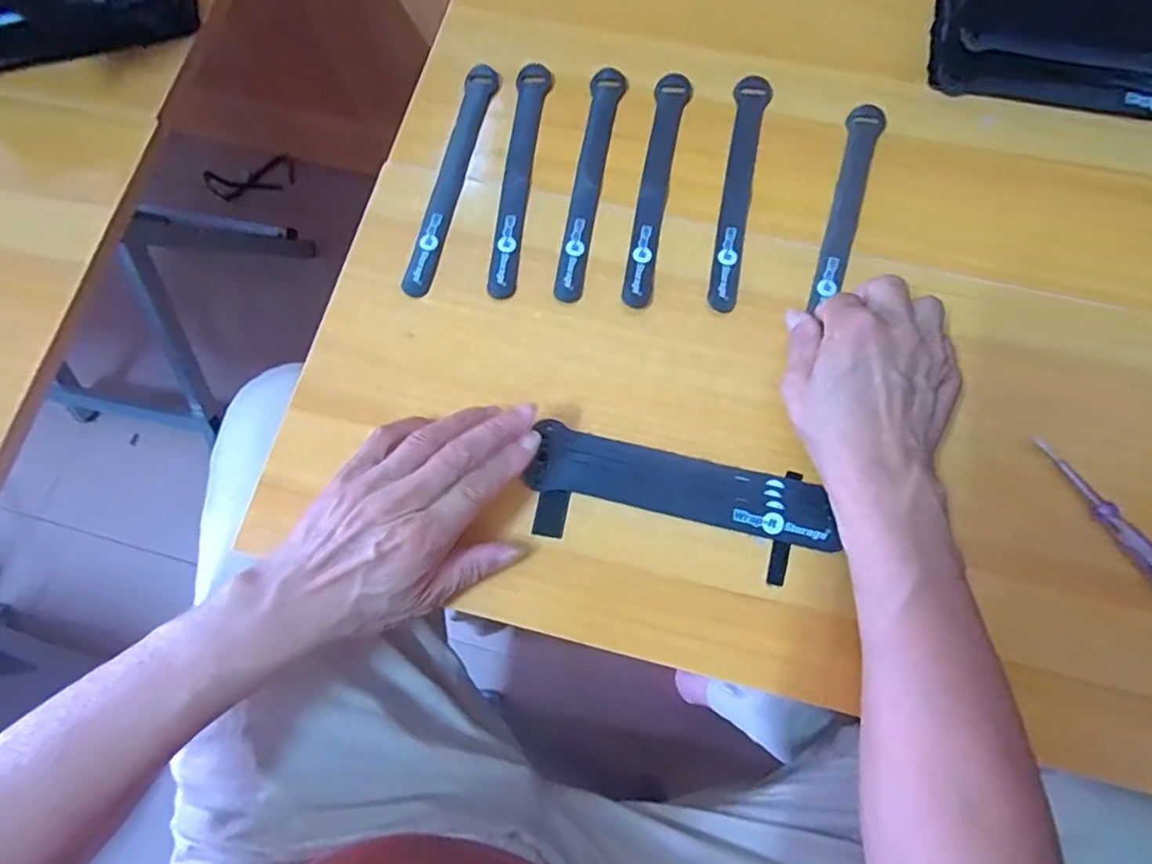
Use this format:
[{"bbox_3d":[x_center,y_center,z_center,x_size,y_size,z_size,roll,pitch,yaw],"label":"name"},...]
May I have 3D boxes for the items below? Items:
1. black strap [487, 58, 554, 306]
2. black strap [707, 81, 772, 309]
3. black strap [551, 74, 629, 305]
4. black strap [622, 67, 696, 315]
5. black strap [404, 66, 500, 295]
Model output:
[{"bbox_3d":[-0.043,-0.190,0.442,0.023,0.005,0.200,8,73,0],"label":"black strap"},{"bbox_3d":[0.117,-0.177,0.431,0.024,0.004,0.194,12,76,4],"label":"black strap"},{"bbox_3d":[0.010,-0.187,0.440,0.024,0.006,0.198,11,75,4],"label":"black strap"},{"bbox_3d":[0.059,-0.181,0.435,0.025,0.004,0.197,11,76,4],"label":"black strap"},{"bbox_3d":[-0.092,-0.191,0.443,0.020,0.008,0.201,12,76,4],"label":"black strap"}]

